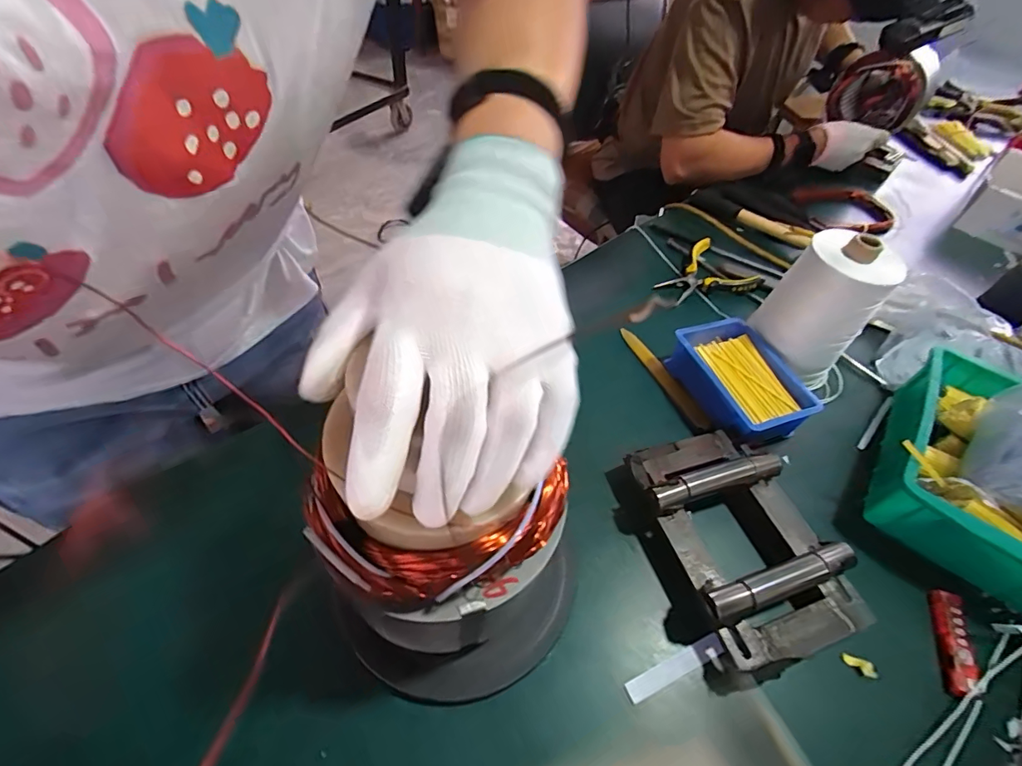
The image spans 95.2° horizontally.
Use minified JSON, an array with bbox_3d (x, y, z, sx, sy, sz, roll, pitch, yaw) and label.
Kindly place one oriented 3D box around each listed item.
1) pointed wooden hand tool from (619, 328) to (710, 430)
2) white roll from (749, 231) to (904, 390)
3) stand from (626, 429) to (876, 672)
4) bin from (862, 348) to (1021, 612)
[{"bbox_3d":[0.181,-0.010,0.560,0.020,0.007,0.158,-18,54,-19],"label":"pointed wooden hand tool"},{"bbox_3d":[0.337,-0.079,0.523,0.087,0.162,0.090,3,50,-3],"label":"white roll"},{"bbox_3d":[0.200,0.132,0.414,0.135,0.050,0.190,-10,52,-13],"label":"stand"},{"bbox_3d":[0.467,0.085,0.454,0.180,0.073,0.231,37,56,23],"label":"bin"}]

